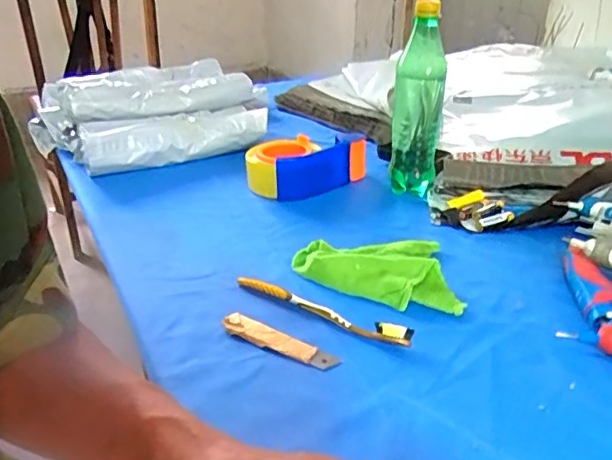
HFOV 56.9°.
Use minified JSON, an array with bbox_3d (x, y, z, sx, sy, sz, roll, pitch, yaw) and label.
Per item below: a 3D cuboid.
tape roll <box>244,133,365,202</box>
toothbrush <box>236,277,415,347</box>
[{"bbox_3d":[0.002,-0.090,0.776,0.164,0.055,0.086,-14,32,-20],"label":"tape roll"},{"bbox_3d":[0.011,0.072,0.524,0.184,0.017,0.014,16,34,28],"label":"toothbrush"}]

